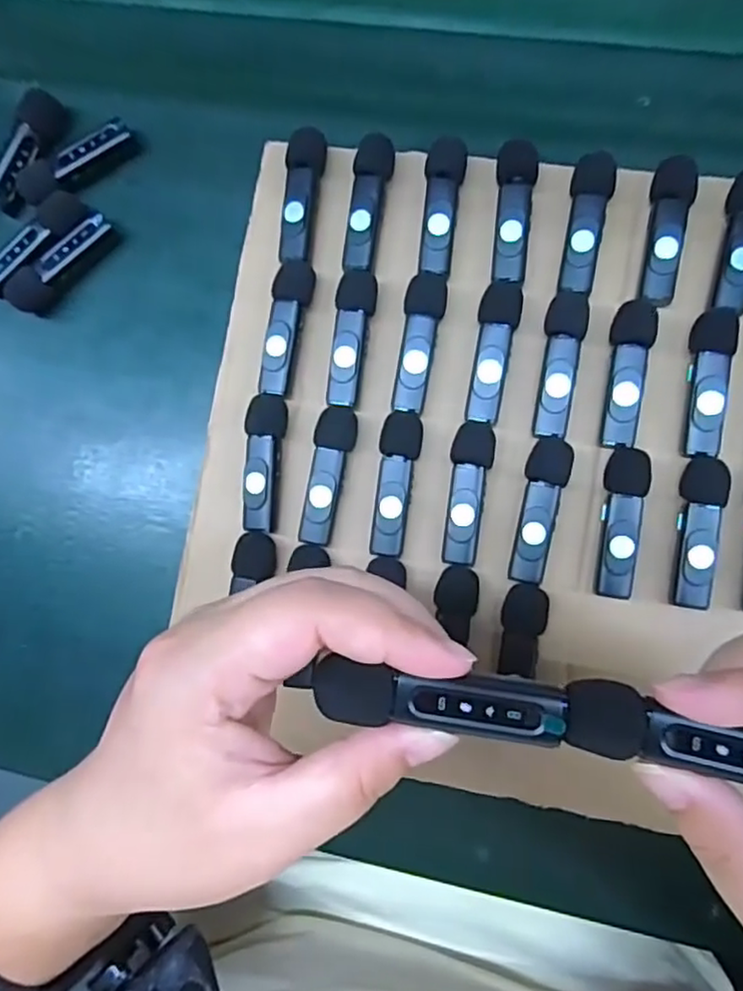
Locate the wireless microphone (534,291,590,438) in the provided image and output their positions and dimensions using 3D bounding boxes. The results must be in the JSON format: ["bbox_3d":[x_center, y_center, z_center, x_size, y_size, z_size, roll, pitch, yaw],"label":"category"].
[{"bbox_3d":[0.085,-0.060,0.297,0.018,0.015,0.067,12,87,8],"label":"wireless microphone"}]

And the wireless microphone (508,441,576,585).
[{"bbox_3d":[0.076,0.007,0.294,0.019,0.016,0.065,13,87,8],"label":"wireless microphone"}]

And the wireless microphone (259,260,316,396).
[{"bbox_3d":[-0.041,-0.080,0.314,0.018,0.016,0.065,9,86,8],"label":"wireless microphone"}]

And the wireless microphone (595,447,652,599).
[{"bbox_3d":[0.111,0.012,0.289,0.018,0.016,0.065,7,86,8],"label":"wireless microphone"}]

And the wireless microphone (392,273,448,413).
[{"bbox_3d":[0.023,-0.071,0.305,0.018,0.012,0.064,8,86,8],"label":"wireless microphone"}]

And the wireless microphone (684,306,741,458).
[{"bbox_3d":[0.148,-0.051,0.286,0.018,0.011,0.066,10,87,8],"label":"wireless microphone"}]

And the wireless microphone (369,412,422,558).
[{"bbox_3d":[0.011,-0.005,0.301,0.018,0.012,0.066,7,86,8],"label":"wireless microphone"}]

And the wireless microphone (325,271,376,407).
[{"bbox_3d":[-0.009,-0.074,0.309,0.018,0.013,0.065,5,86,8],"label":"wireless microphone"}]

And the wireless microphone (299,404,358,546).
[{"bbox_3d":[-0.021,-0.010,0.306,0.018,0.013,0.065,14,87,8],"label":"wireless microphone"}]

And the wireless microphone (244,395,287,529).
[{"bbox_3d":[-0.051,-0.015,0.311,0.018,0.015,0.064,3,86,7],"label":"wireless microphone"}]

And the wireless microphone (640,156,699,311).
[{"bbox_3d":[0.133,-0.119,0.292,0.019,0.009,0.065,9,86,8],"label":"wireless microphone"}]

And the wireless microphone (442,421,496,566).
[{"bbox_3d":[0.044,-0.001,0.298,0.018,0.015,0.064,8,86,8],"label":"wireless microphone"}]

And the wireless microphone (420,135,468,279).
[{"bbox_3d":[0.033,-0.135,0.305,0.017,0.011,0.061,6,86,8],"label":"wireless microphone"}]

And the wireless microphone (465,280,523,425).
[{"bbox_3d":[0.056,-0.066,0.300,0.018,0.014,0.065,11,87,8],"label":"wireless microphone"}]

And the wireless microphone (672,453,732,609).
[{"bbox_3d":[0.142,0.015,0.282,0.018,0.015,0.065,9,86,8],"label":"wireless microphone"}]

